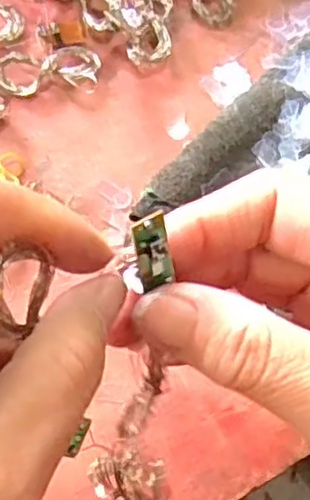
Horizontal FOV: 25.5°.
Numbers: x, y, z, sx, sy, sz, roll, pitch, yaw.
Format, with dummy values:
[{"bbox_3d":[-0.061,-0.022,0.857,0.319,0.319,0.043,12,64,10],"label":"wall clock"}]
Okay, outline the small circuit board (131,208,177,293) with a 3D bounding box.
[{"bbox_3d":[0.000,0.000,0.164,0.009,0.019,0.004,-21,32,-10],"label":"small circuit board"}]

